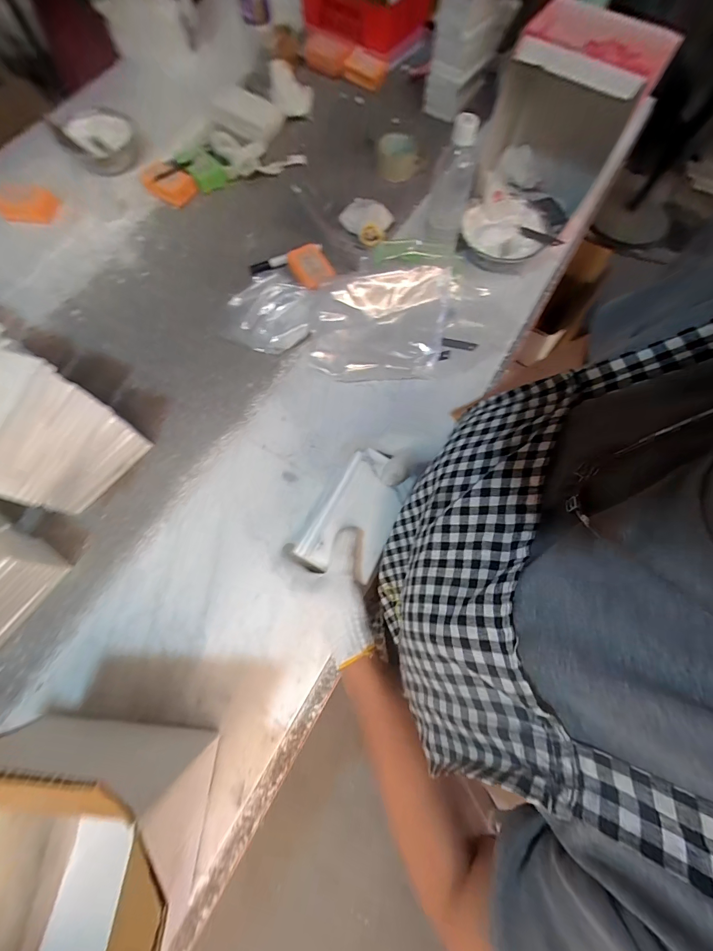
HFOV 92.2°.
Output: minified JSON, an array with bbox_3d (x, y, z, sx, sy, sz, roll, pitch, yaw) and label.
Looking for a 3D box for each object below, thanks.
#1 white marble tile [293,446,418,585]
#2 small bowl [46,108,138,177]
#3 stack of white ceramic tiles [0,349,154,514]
[{"bbox_3d":[0.001,0.045,0.417,0.091,0.023,0.148,25,74,7],"label":"white marble tile"},{"bbox_3d":[-0.558,-0.727,0.739,0.142,0.065,0.136,0,72,-1],"label":"small bowl"},{"bbox_3d":[-0.413,-0.046,0.460,0.103,0.195,0.161,30,75,8],"label":"stack of white ceramic tiles"}]

